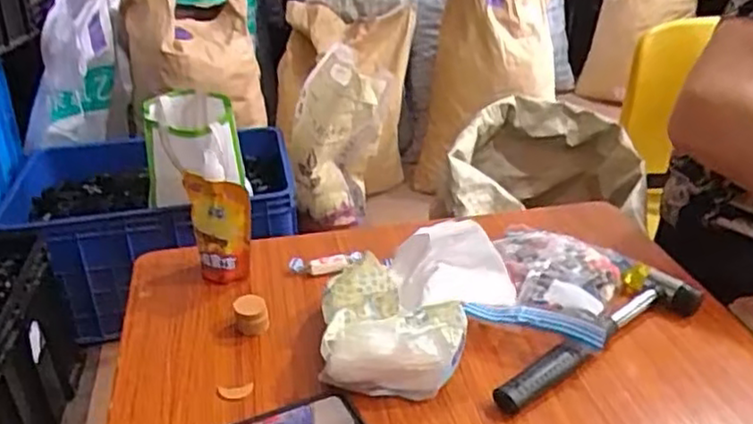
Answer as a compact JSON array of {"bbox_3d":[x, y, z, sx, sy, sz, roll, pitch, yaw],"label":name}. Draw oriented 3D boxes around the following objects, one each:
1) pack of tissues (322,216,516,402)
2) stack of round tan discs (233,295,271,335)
[{"bbox_3d":[0.030,0.071,0.523,0.142,0.094,0.103,-1,28,-1],"label":"pack of tissues"},{"bbox_3d":[-0.103,0.084,0.570,0.025,0.023,0.027,-9,29,-15],"label":"stack of round tan discs"}]

